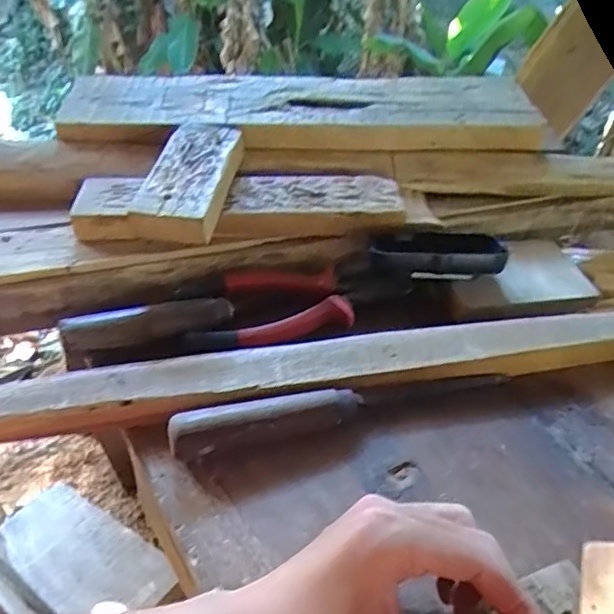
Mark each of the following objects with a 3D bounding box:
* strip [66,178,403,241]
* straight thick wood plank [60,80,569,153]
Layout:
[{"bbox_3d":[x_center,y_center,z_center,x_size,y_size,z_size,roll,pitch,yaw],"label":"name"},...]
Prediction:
[{"bbox_3d":[-0.054,-0.085,0.490,0.267,0.024,0.059,-2,43,-4],"label":"strip"},{"bbox_3d":[0.002,-0.188,0.561,0.452,0.027,0.111,-1,43,-4],"label":"straight thick wood plank"}]

